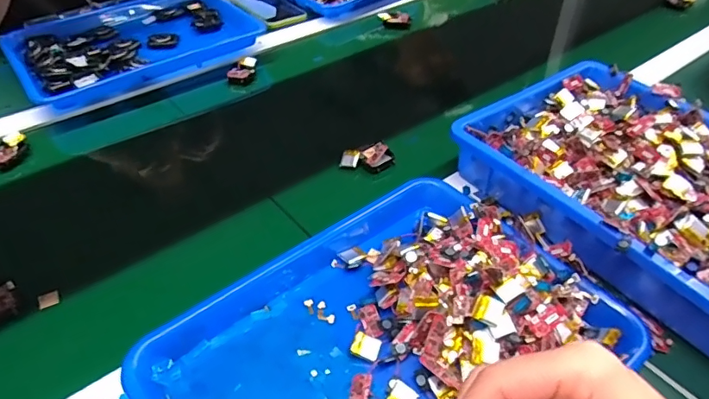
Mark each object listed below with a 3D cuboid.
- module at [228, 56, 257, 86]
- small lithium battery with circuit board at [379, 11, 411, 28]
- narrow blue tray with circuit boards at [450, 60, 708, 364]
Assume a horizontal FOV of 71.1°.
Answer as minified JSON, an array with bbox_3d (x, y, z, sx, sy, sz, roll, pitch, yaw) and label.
[{"bbox_3d":[-0.163,-0.187,0.722,0.034,0.024,0.048,5,43,5],"label":"module"},{"bbox_3d":[0.069,-0.310,0.859,0.055,0.024,0.016,6,43,6],"label":"small lithium battery with circuit board"},{"bbox_3d":[0.301,0.000,0.485,0.240,0.082,0.380,-26,49,-26],"label":"narrow blue tray with circuit boards"}]

